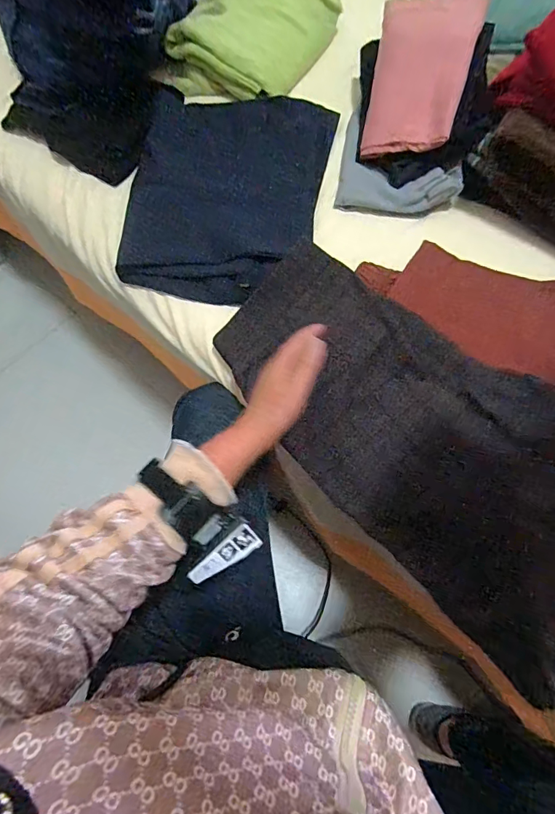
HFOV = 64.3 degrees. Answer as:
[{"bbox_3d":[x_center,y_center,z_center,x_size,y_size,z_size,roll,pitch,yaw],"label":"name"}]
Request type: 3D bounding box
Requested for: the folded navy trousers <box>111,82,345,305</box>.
[{"bbox_3d":[-0.067,-0.283,0.584,0.243,0.036,0.316,9,70,3],"label":"folded navy trousers"}]

